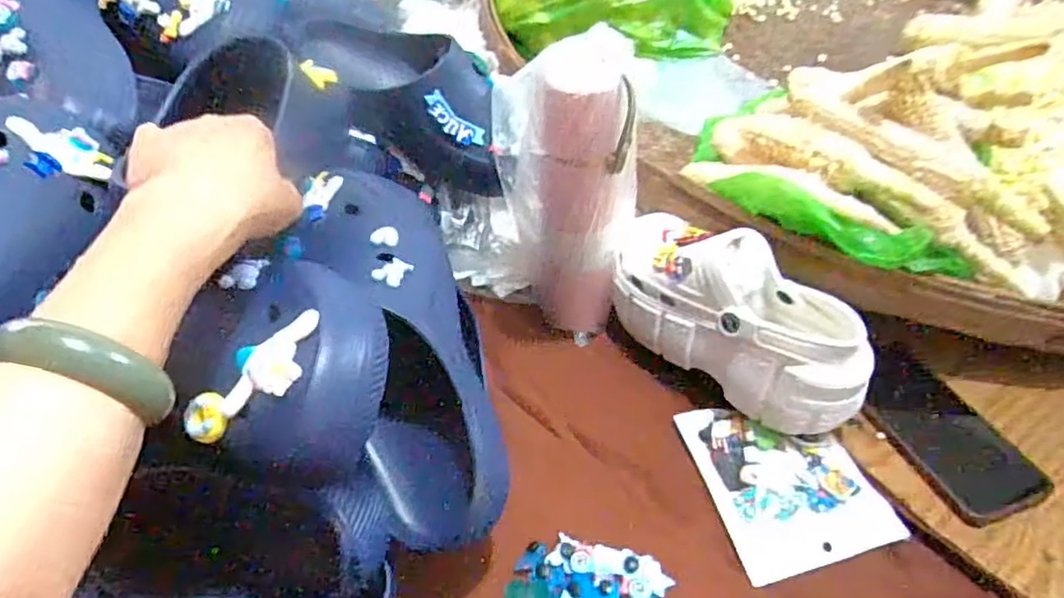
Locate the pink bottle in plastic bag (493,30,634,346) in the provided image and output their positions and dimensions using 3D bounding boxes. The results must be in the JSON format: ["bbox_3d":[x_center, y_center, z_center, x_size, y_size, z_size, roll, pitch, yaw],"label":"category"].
[{"bbox_3d":[0.041,-0.090,0.564,0.094,0.249,0.087,28,54,29],"label":"pink bottle in plastic bag"}]

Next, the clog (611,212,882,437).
[{"bbox_3d":[0.161,0.010,0.539,0.093,0.099,0.235,-30,50,-23],"label":"clog"}]

